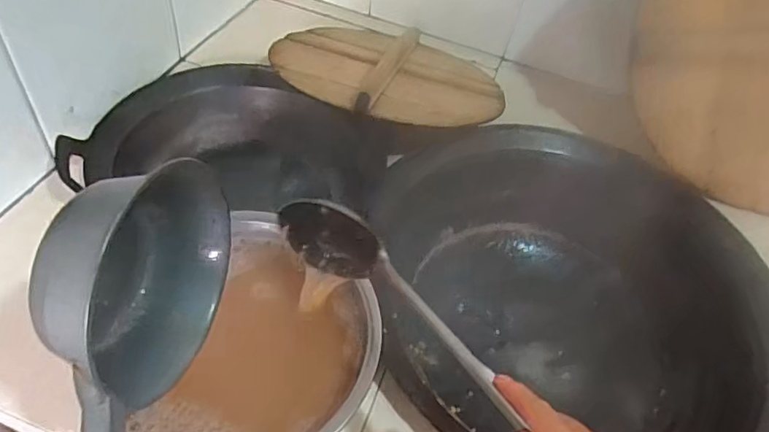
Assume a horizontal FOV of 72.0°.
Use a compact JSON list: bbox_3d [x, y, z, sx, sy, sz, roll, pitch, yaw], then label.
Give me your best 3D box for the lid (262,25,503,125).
[{"bbox_3d":[0.010,-0.237,0.883,0.371,0.064,0.322,-15,44,-25],"label":"lid"}]

